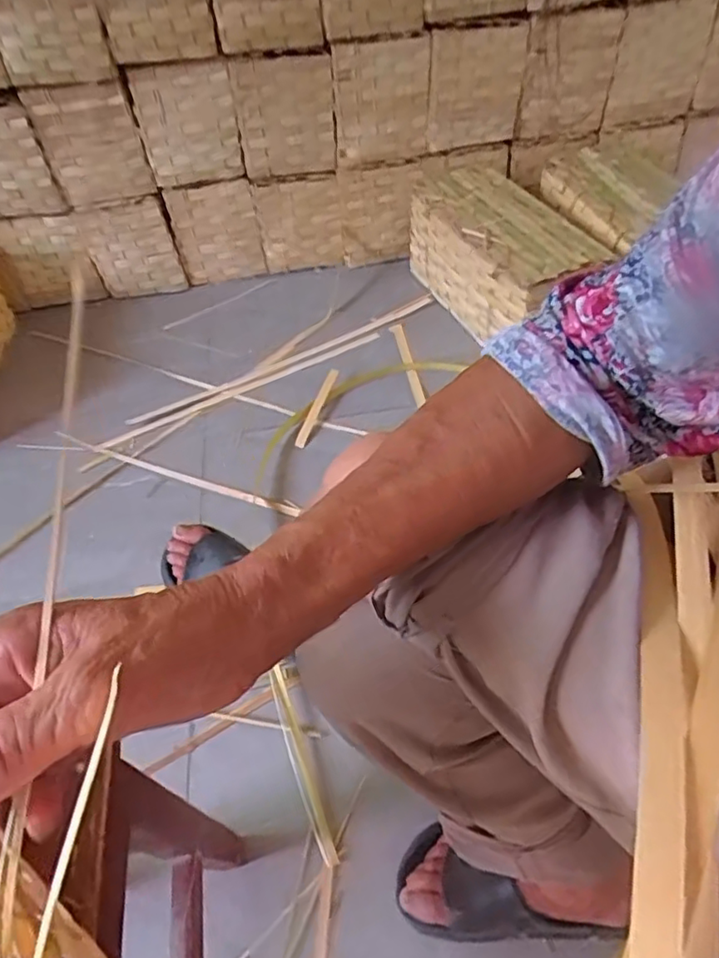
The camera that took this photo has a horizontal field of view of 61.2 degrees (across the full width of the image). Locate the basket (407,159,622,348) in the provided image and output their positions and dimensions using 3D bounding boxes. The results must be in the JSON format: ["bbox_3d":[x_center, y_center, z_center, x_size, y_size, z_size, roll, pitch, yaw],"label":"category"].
[{"bbox_3d":[0.248,-0.421,1.141,0.187,0.180,0.447,-19,51,-12],"label":"basket"}]

